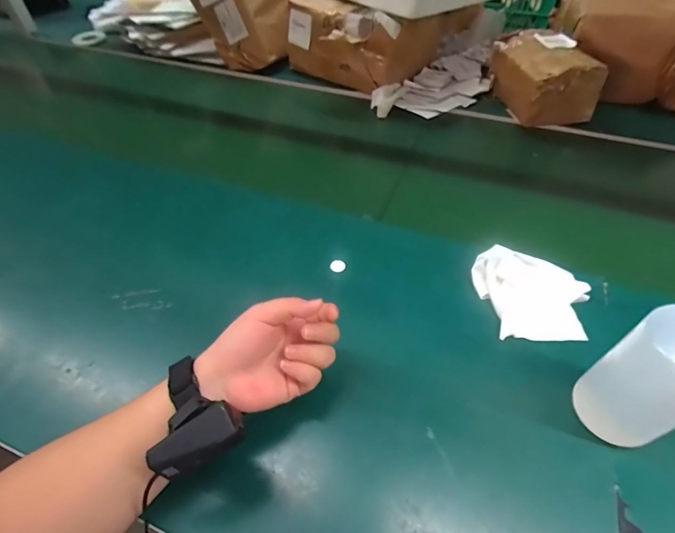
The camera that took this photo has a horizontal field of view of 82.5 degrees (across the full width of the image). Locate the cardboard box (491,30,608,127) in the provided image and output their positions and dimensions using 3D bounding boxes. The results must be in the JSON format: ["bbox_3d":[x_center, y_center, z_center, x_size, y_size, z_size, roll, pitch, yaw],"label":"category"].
[{"bbox_3d":[0.422,-0.399,0.797,0.140,0.100,0.209,-7,49,-5],"label":"cardboard box"}]

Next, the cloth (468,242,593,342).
[{"bbox_3d":[0.238,0.036,0.481,0.136,0.021,0.119,17,54,17],"label":"cloth"}]

